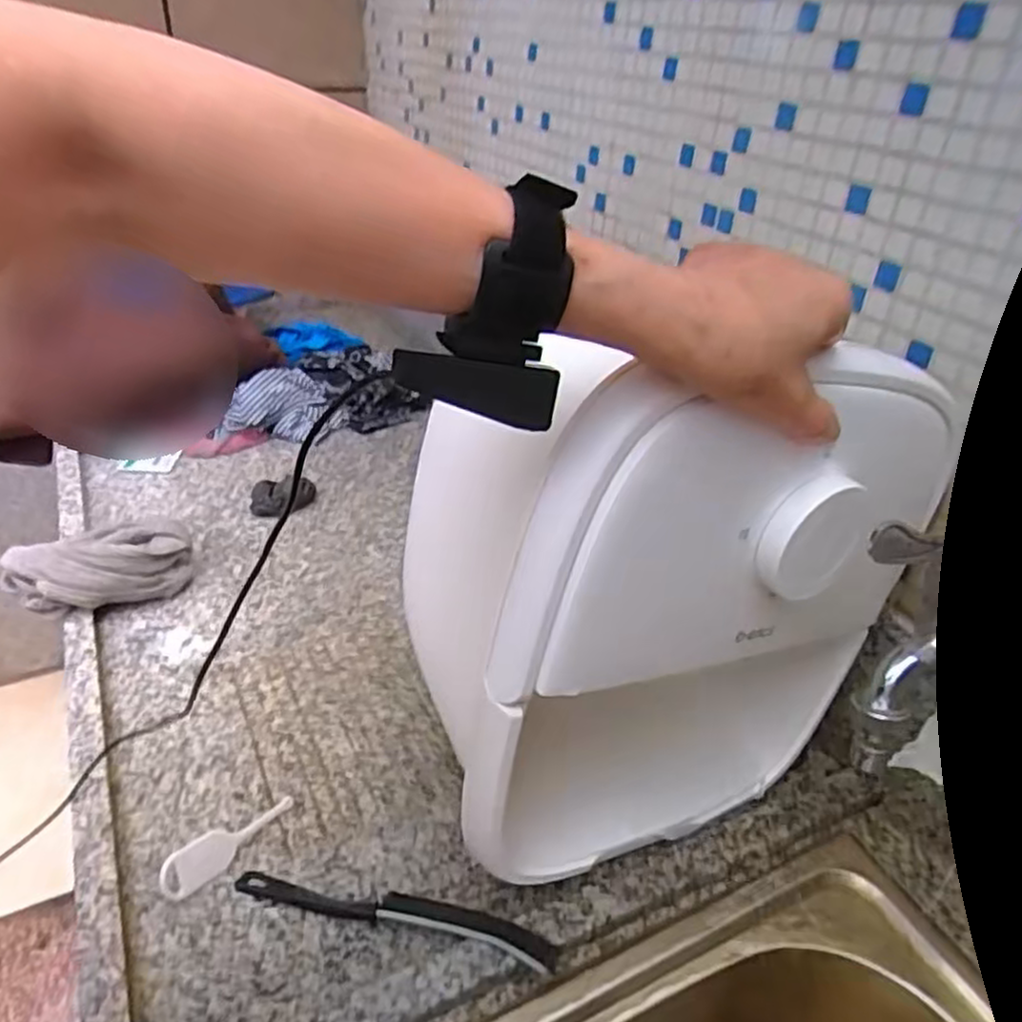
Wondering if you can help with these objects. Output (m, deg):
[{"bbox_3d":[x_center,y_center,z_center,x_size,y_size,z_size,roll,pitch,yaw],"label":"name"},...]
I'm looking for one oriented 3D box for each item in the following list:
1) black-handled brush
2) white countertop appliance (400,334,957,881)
[{"bbox_3d":[-0.079,0.271,0.512,0.223,0.024,0.027,11,34,10],"label":"black-handled brush"},{"bbox_3d":[0.089,0.044,0.529,0.284,0.358,0.214,-9,36,-19],"label":"white countertop appliance"}]

